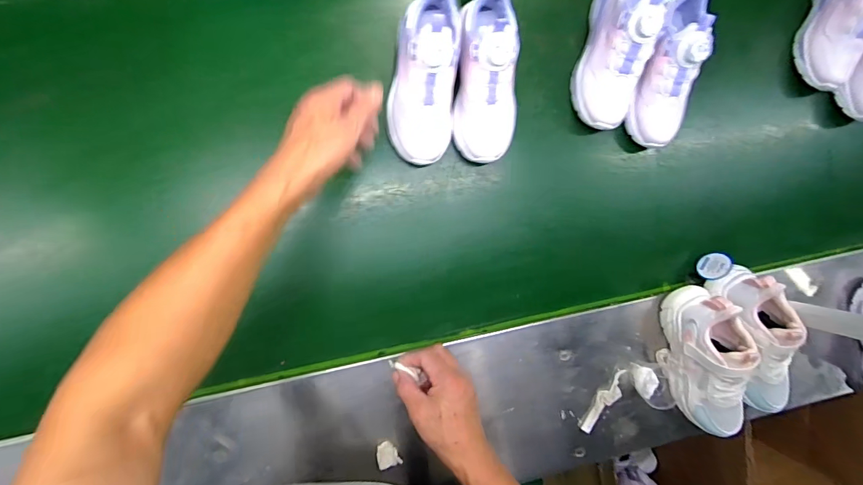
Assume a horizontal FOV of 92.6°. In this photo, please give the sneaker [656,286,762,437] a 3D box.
[{"bbox_3d":[0.406,0.179,0.600,0.092,0.097,0.215,-22,98,-5],"label":"sneaker"}]

